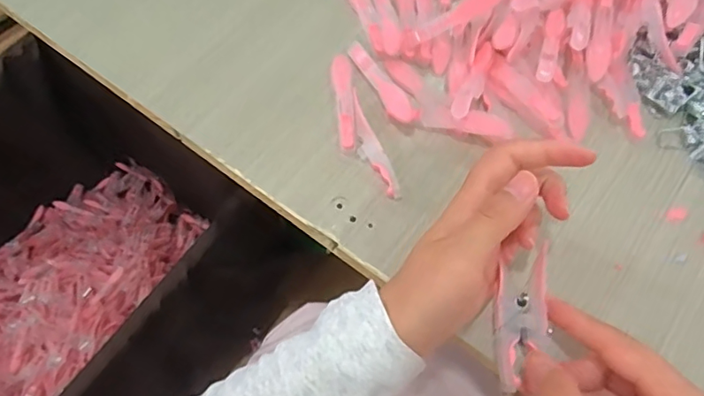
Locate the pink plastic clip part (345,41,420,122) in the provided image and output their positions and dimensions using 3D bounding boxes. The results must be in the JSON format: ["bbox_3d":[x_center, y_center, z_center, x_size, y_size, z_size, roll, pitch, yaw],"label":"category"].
[{"bbox_3d":[0.019,-0.078,0.353,0.016,0.015,0.080,-29,69,-12],"label":"pink plastic clip part"}]

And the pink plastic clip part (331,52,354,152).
[{"bbox_3d":[-0.006,-0.065,0.352,0.014,0.008,0.077,-1,66,0],"label":"pink plastic clip part"}]

